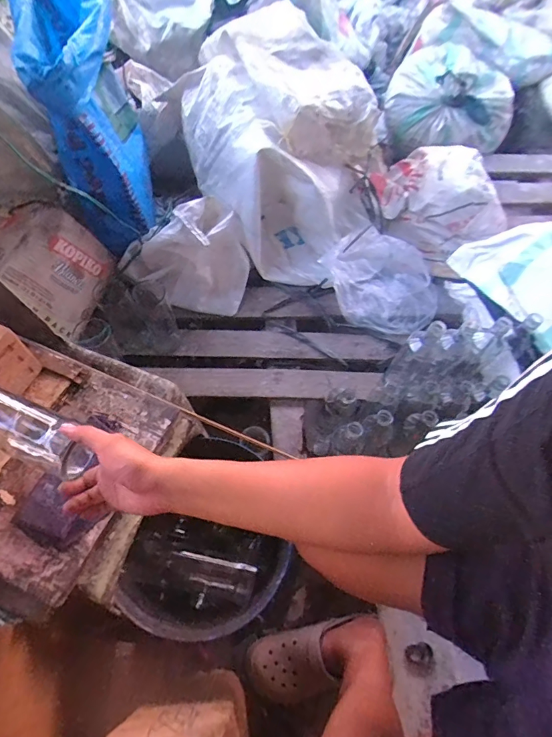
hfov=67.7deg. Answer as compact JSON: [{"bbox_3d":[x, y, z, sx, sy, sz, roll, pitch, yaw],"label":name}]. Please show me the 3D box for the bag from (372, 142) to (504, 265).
[{"bbox_3d":[0.483,-0.508,1.239,0.209,0.238,0.419,-36,70,-20],"label":"bag"}]

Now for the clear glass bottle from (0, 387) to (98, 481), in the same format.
[{"bbox_3d":[-0.342,0.067,0.521,0.246,0.053,0.063,23,63,8],"label":"clear glass bottle"}]

